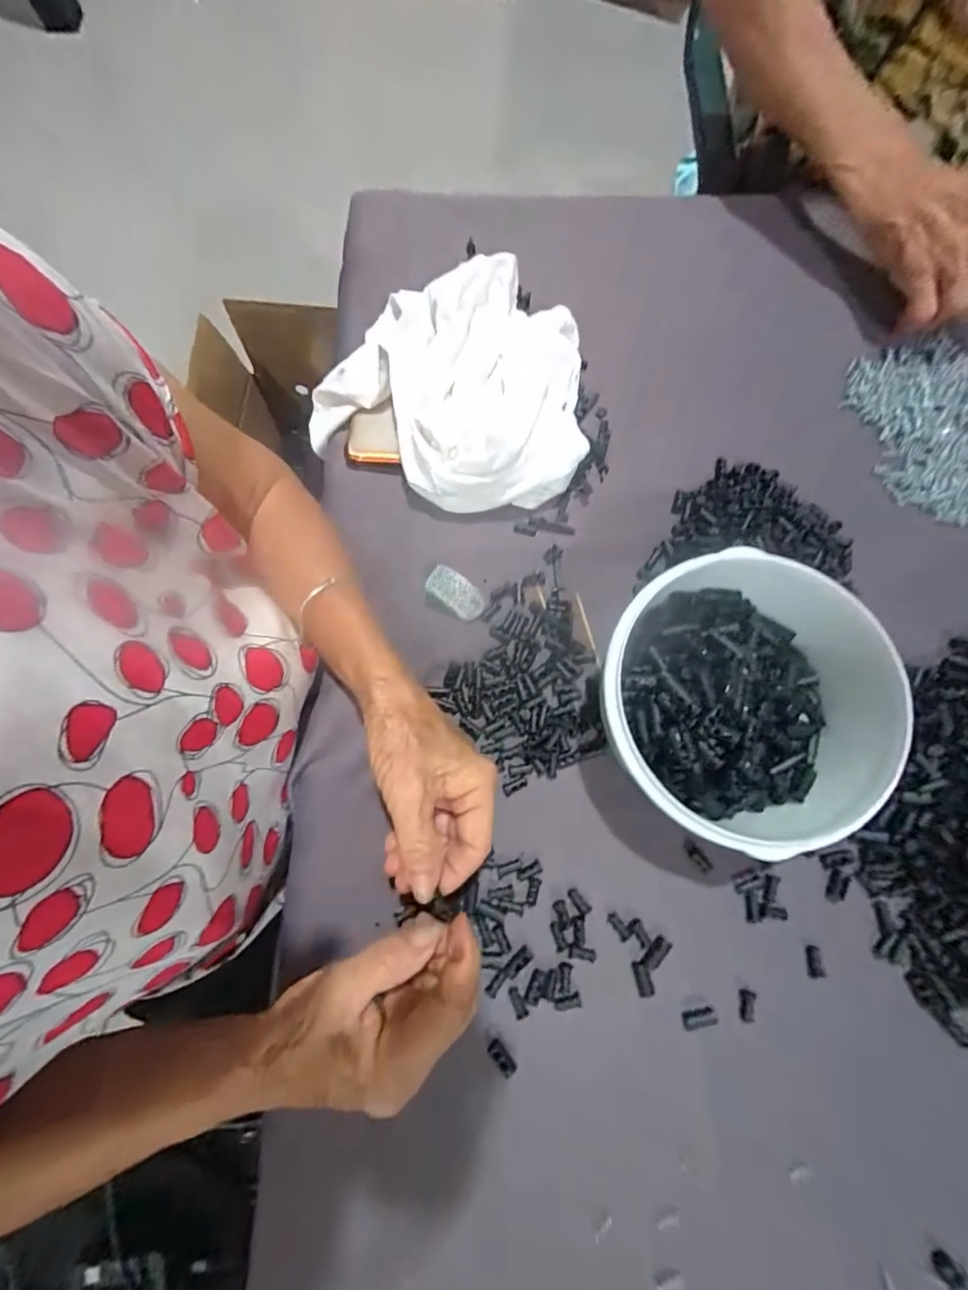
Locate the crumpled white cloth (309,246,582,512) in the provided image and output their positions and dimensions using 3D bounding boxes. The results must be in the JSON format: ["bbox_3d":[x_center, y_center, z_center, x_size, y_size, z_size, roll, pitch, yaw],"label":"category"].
[{"bbox_3d":[-0.026,-0.193,0.356,0.213,0.067,0.162,16,79,3],"label":"crumpled white cloth"}]

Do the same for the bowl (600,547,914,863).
[{"bbox_3d":[0.160,0.040,0.296,0.178,0.074,0.157,30,80,6],"label":"bowl"}]

